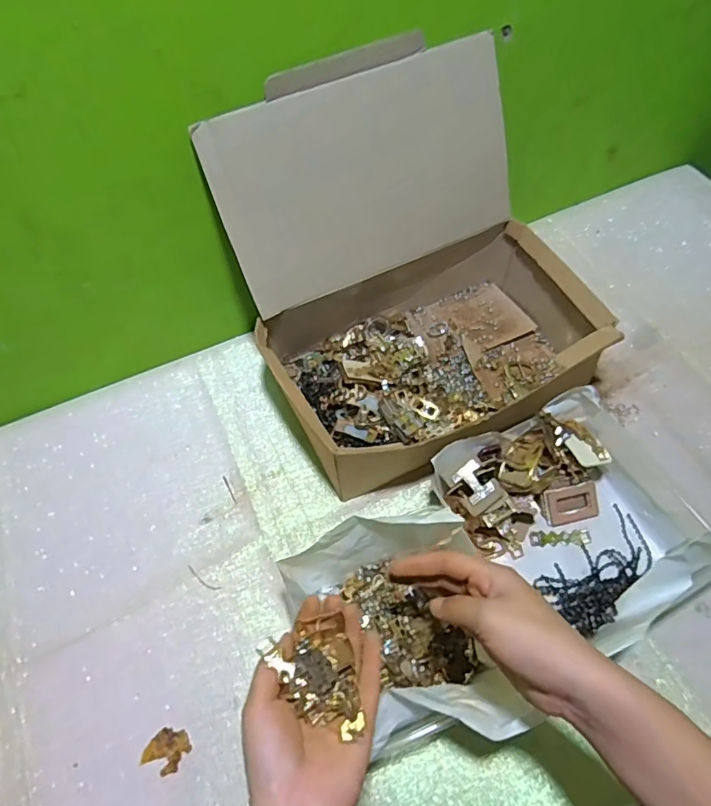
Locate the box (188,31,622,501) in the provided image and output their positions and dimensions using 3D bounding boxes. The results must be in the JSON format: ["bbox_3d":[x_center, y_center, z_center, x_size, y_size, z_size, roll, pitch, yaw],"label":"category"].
[{"bbox_3d":[0.071,-0.125,0.547,0.327,0.277,0.301,-23,61,-10],"label":"box"}]

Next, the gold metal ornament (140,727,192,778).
[{"bbox_3d":[-0.162,0.299,0.467,0.033,0.004,0.034,27,65,18],"label":"gold metal ornament"}]

